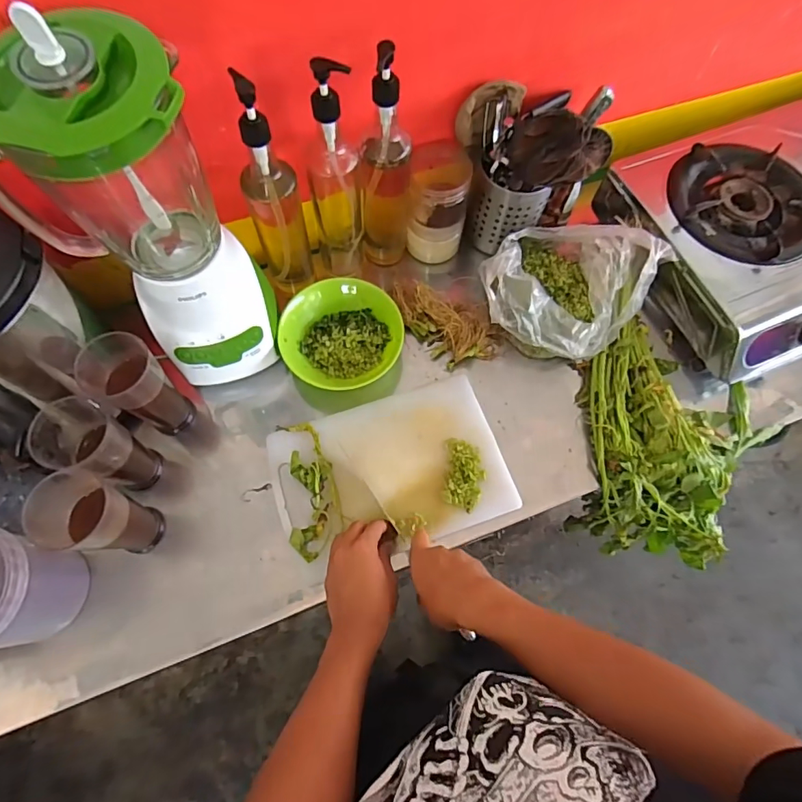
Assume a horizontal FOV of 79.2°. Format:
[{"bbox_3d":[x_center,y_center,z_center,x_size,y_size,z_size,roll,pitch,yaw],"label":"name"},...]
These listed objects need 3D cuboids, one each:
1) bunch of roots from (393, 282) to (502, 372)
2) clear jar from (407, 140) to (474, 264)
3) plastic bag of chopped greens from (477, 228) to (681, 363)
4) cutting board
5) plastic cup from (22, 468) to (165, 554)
[{"bbox_3d":[0.061,-0.119,0.728,0.182,0.045,0.092,34,71,11],"label":"bunch of roots"},{"bbox_3d":[0.057,-0.302,0.741,0.086,0.166,0.096,6,68,0],"label":"clear jar"},{"bbox_3d":[0.230,-0.160,0.681,0.190,0.145,0.204,37,72,12],"label":"plastic bag of chopped greens"},{"bbox_3d":[-0.011,0.094,0.652,0.296,0.015,0.202,-17,70,-9],"label":"cutting board"},{"bbox_3d":[-0.336,0.136,0.566,0.083,0.184,0.066,23,69,7],"label":"plastic cup"}]

